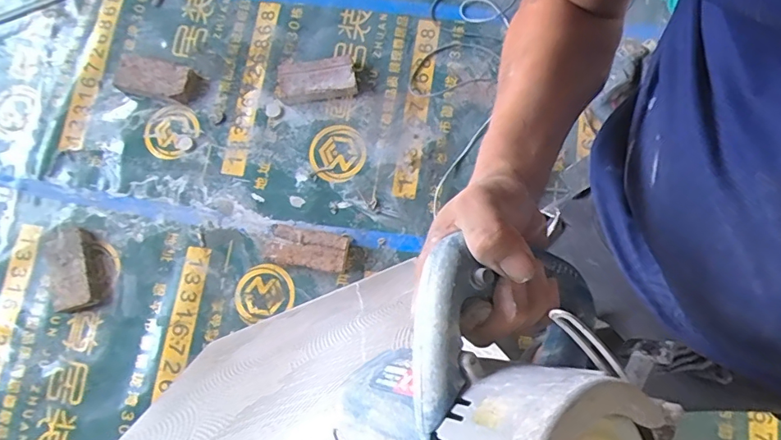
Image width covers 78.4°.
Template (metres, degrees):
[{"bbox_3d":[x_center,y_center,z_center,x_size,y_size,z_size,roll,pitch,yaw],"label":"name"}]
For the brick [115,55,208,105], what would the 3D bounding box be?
[{"bbox_3d":[-0.656,-0.399,1.366,0.253,0.055,0.112,11,78,4],"label":"brick"}]

